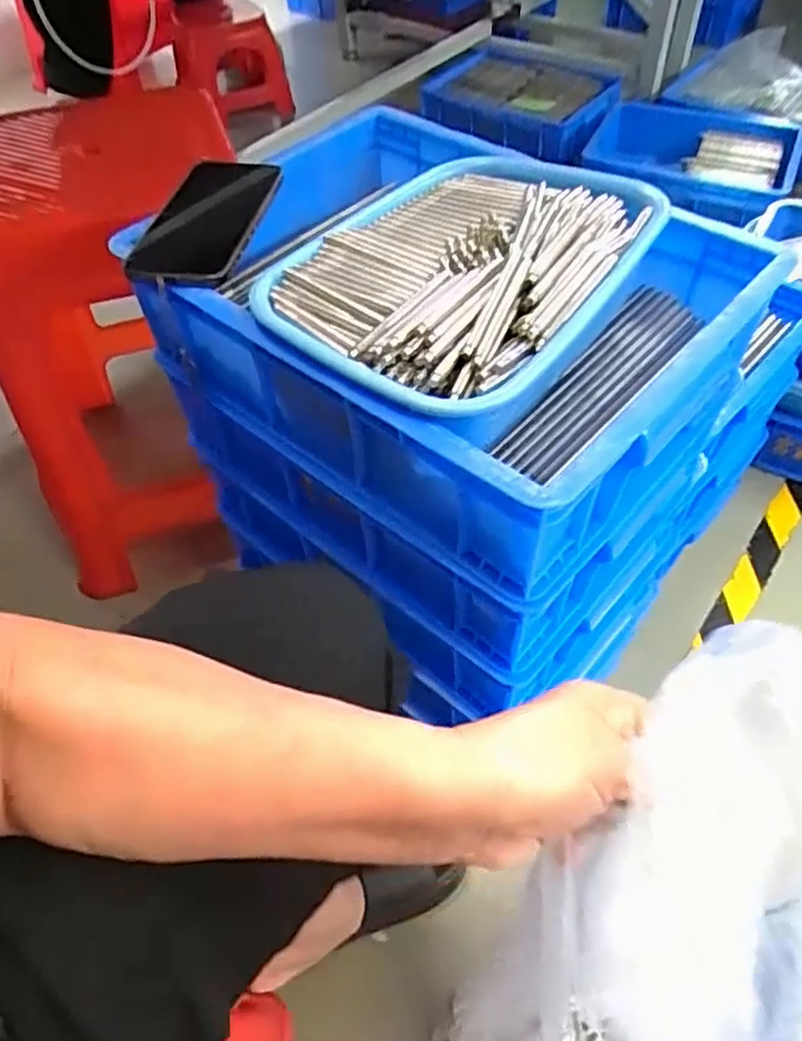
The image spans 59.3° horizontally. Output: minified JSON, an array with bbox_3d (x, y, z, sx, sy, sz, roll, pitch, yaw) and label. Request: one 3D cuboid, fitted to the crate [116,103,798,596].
[{"bbox_3d":[0.027,-0.163,0.541,0.404,0.137,0.299,33,60,25],"label":"crate"}]

